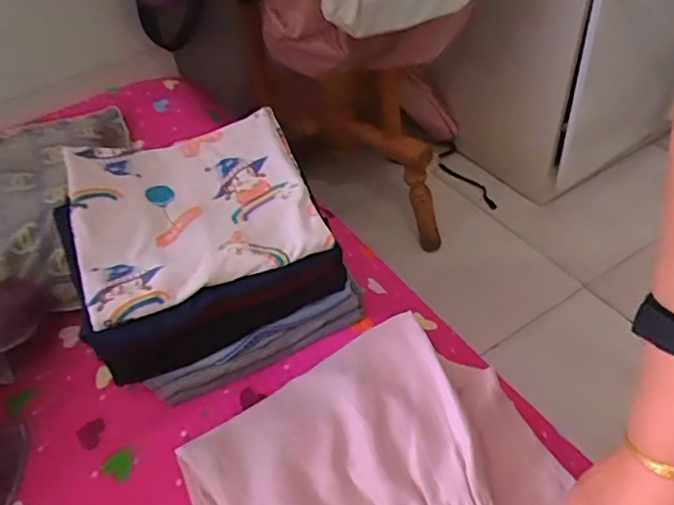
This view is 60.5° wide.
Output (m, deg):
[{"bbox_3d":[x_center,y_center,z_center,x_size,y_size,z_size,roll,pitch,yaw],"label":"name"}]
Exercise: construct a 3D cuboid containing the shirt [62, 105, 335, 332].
[{"bbox_3d":[-0.149,-0.051,0.588,0.236,0.062,0.196,-19,46,-12],"label":"shirt"}]

